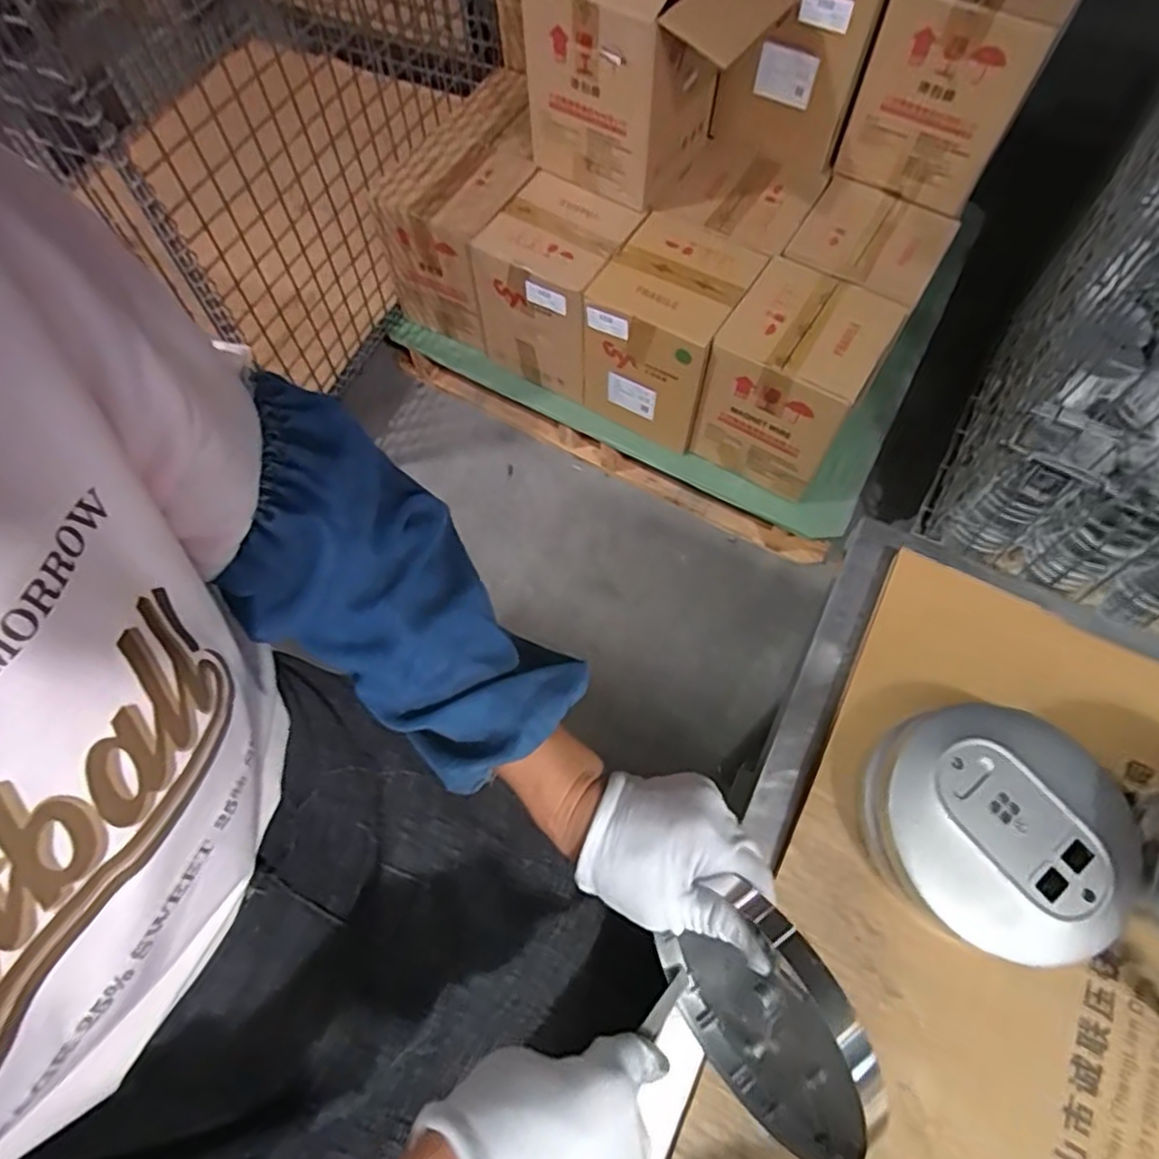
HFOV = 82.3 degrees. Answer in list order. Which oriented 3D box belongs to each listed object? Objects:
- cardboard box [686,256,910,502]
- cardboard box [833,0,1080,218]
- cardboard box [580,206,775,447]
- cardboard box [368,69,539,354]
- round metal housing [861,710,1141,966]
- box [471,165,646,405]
[{"bbox_3d":[0.358,-0.338,1.133,0.223,0.254,0.236,28,68,14],"label":"cardboard box"},{"bbox_3d":[0.611,-0.826,1.078,0.235,0.292,0.237,29,69,14],"label":"cardboard box"},{"bbox_3d":[0.158,-0.436,1.170,0.215,0.244,0.242,28,68,14],"label":"cardboard box"},{"bbox_3d":[-0.186,-0.716,1.300,0.239,0.245,0.435,24,67,12],"label":"cardboard box"},{"bbox_3d":[0.240,0.143,0.384,0.131,0.049,0.131,0,65,1],"label":"round metal housing"},{"bbox_3d":[-0.040,-0.526,1.215,0.227,0.248,0.225,31,69,15],"label":"box"}]

